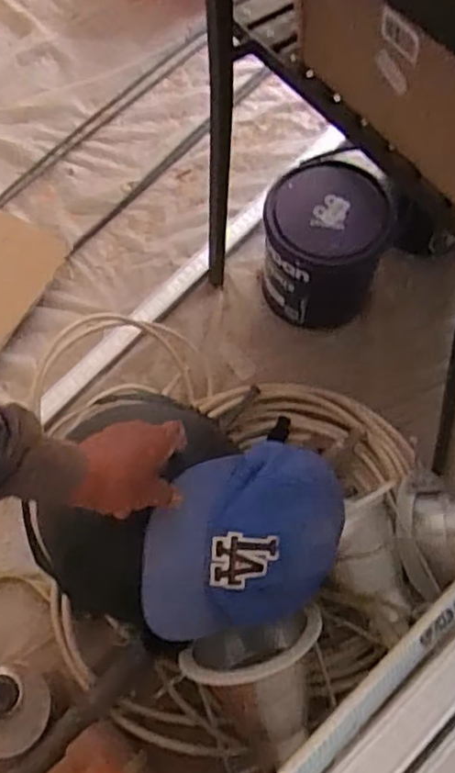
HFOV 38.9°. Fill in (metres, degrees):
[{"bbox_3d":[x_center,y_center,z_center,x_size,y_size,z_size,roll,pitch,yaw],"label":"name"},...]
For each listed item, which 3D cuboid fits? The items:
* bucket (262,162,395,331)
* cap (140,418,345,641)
[{"bbox_3d":[0.140,-0.210,0.971,0.162,0.204,0.150,0,68,1],"label":"bucket"},{"bbox_3d":[0.007,0.151,0.675,0.219,0.116,0.179,-9,94,-16],"label":"cap"}]

